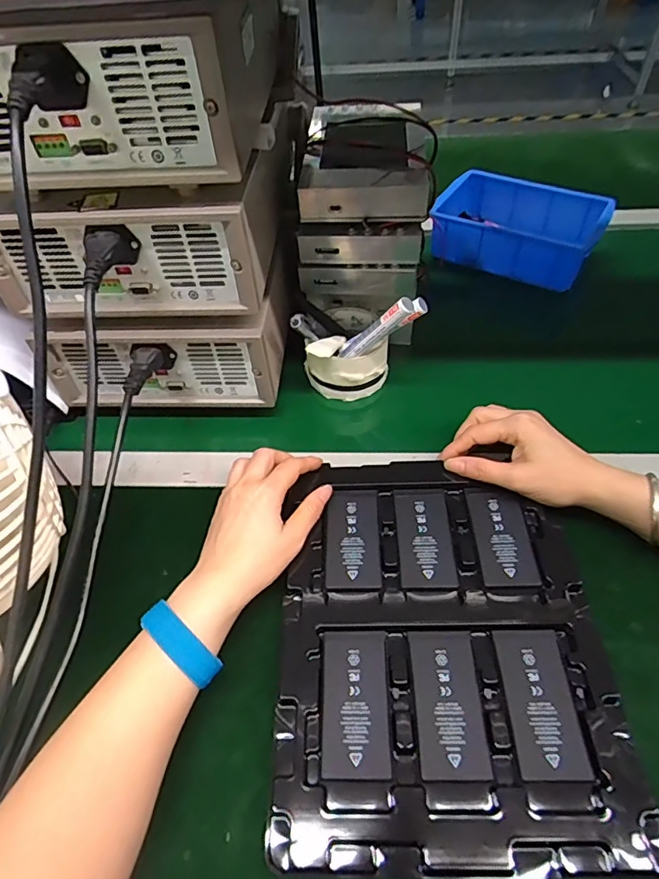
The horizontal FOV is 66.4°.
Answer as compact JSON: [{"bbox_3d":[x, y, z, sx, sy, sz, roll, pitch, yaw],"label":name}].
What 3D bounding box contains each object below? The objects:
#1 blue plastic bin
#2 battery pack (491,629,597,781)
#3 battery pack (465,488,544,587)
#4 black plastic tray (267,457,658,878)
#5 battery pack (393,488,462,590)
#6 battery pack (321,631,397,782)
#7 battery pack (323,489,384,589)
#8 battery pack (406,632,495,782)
[{"bbox_3d":[0.229,-0.262,0.623,0.192,0.066,0.118,26,56,22],"label":"blue plastic bin"},{"bbox_3d":[0.136,0.167,0.324,0.045,0.004,0.086,-3,50,0],"label":"battery pack"},{"bbox_3d":[0.137,0.074,0.400,0.043,0.011,0.085,-3,50,0],"label":"battery pack"},{"bbox_3d":[0.077,0.131,0.360,0.219,0.022,0.273,-2,50,1],"label":"black plastic tray"},{"bbox_3d":[0.076,0.076,0.401,0.044,0.006,0.086,-2,50,1],"label":"battery pack"},{"bbox_3d":[0.018,0.171,0.331,0.045,0.005,0.086,-1,50,2],"label":"battery pack"},{"bbox_3d":[0.019,0.078,0.405,0.046,0.008,0.085,-2,50,1],"label":"battery pack"},{"bbox_3d":[0.076,0.168,0.326,0.044,0.004,0.086,-1,50,1],"label":"battery pack"}]

